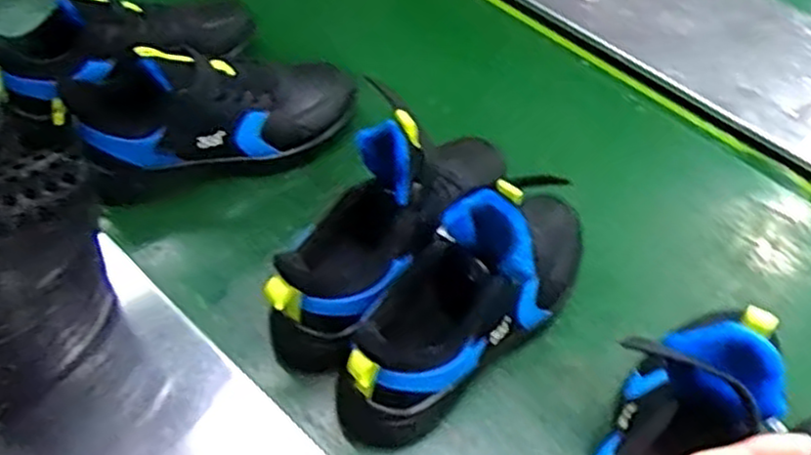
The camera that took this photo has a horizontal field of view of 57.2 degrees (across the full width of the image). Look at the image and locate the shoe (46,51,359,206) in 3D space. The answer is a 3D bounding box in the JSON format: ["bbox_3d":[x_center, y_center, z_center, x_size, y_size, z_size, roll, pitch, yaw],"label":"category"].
[{"bbox_3d":[-0.185,-0.110,0.709,0.266,0.090,0.094,-9,54,-11],"label":"shoe"}]

